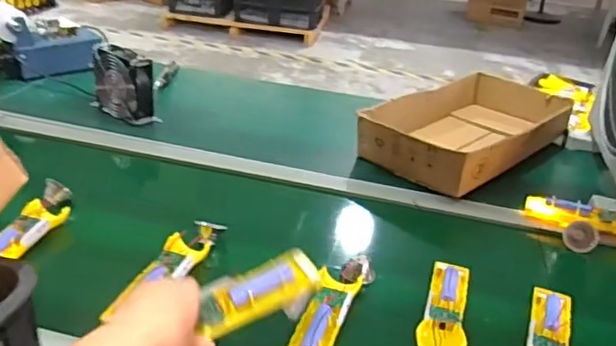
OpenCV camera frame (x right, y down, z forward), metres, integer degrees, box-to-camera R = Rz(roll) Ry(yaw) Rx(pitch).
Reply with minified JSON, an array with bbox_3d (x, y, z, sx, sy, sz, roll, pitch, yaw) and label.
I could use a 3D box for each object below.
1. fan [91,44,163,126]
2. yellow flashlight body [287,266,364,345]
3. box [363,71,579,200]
[{"bbox_3d":[-0.333,-0.161,1.103,0.130,0.121,0.063,26,36,33],"label":"fan"},{"bbox_3d":[0.017,0.163,0.680,0.049,0.032,0.158,12,31,14],"label":"yellow flashlight body"},{"bbox_3d":[0.296,-0.090,1.133,0.254,0.075,0.409,27,37,34],"label":"box"}]

